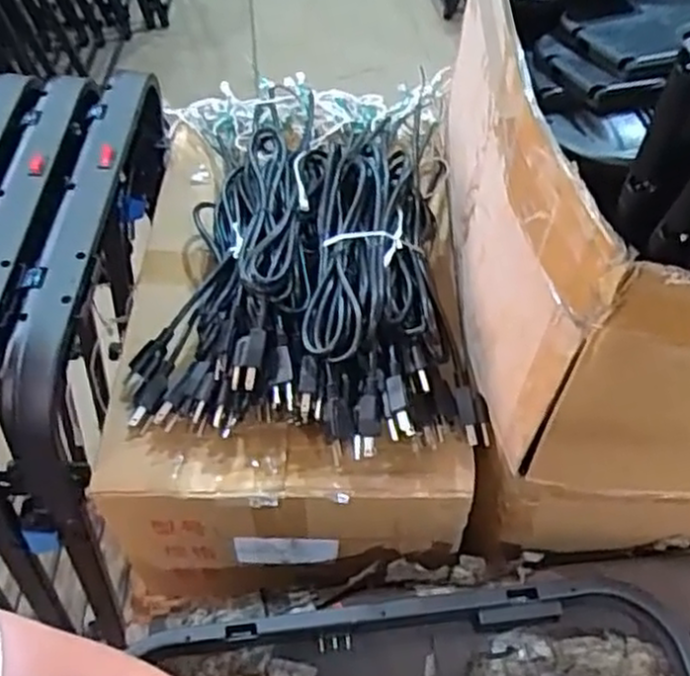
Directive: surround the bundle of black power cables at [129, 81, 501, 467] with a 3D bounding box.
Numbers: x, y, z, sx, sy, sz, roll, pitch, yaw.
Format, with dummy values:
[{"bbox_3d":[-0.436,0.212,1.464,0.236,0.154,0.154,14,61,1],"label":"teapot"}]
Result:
[{"bbox_3d":[-0.042,-0.120,0.791,0.322,0.100,0.511,-1,51,0],"label":"bundle of black power cables"}]

